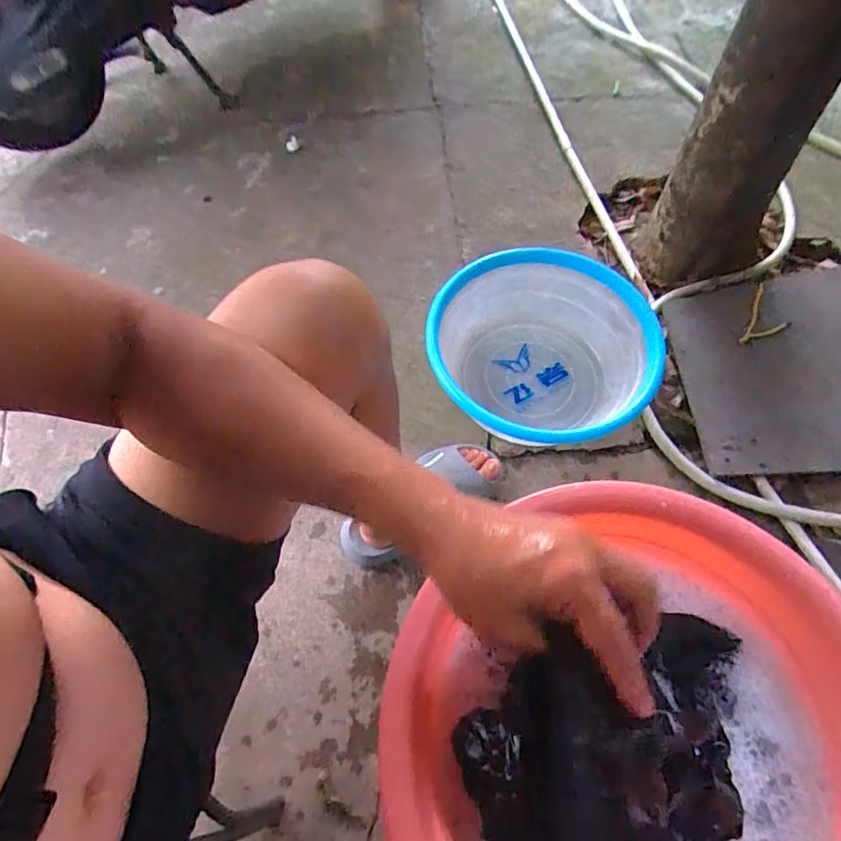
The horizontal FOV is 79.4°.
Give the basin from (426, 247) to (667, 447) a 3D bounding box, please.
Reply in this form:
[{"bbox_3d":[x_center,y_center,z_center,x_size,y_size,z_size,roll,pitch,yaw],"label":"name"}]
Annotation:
[{"bbox_3d":[0.204,-0.106,0.944,0.369,0.206,0.386,1,63,-2],"label":"basin"}]

